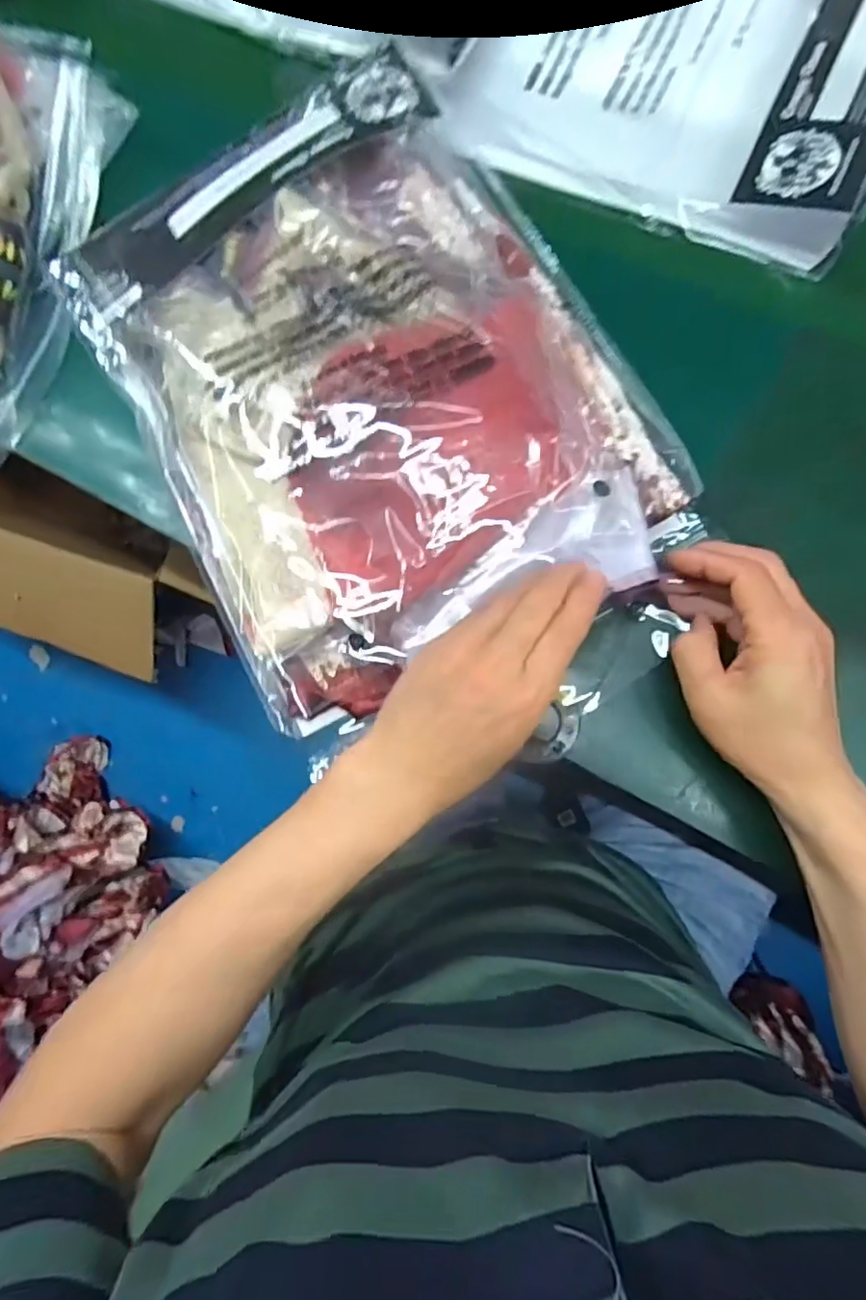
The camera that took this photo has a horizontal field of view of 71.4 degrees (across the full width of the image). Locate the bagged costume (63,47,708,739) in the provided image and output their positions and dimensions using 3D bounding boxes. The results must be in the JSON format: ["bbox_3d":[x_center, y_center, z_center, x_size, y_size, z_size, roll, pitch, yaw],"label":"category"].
[{"bbox_3d":[-0.047,-0.173,0.388,0.288,0.060,0.379,-29,81,1],"label":"bagged costume"}]

